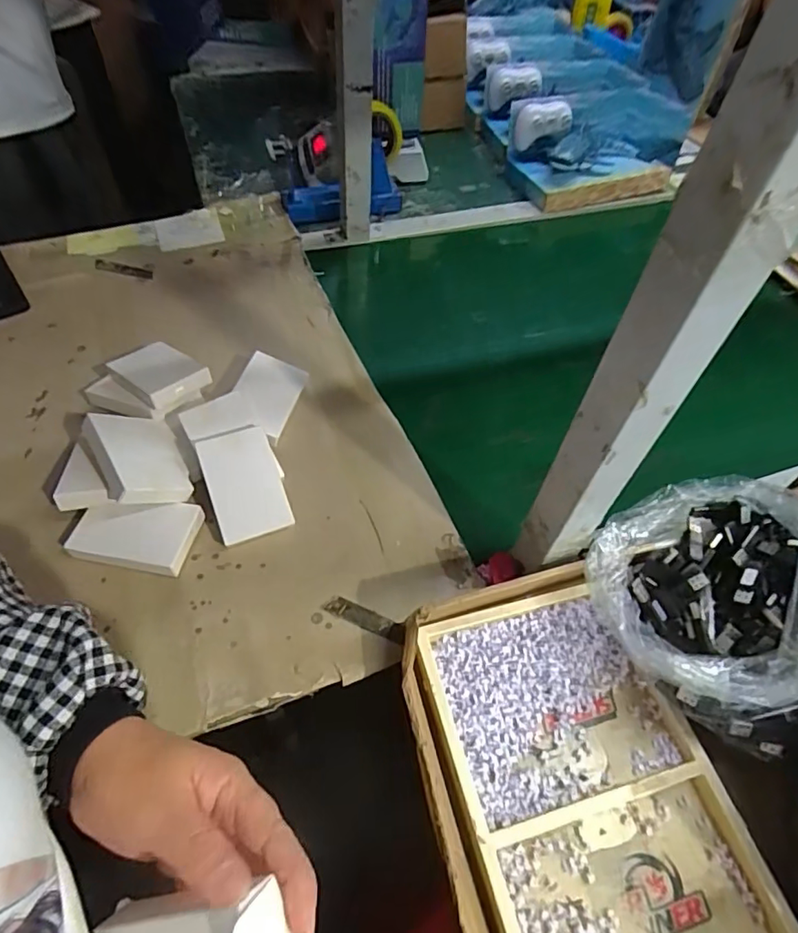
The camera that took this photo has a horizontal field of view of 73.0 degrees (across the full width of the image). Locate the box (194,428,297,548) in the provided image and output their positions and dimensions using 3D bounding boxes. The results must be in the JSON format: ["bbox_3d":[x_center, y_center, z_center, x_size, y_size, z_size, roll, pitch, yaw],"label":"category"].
[{"bbox_3d":[-0.162,0.018,0.564,0.072,0.011,0.113,-19,77,-14],"label":"box"}]

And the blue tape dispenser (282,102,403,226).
[{"bbox_3d":[-0.095,-0.514,0.928,0.211,0.158,0.099,-7,54,-8],"label":"blue tape dispenser"}]

